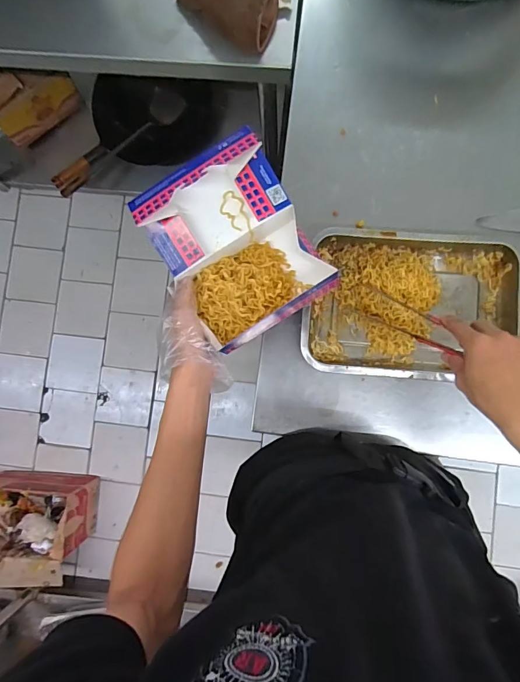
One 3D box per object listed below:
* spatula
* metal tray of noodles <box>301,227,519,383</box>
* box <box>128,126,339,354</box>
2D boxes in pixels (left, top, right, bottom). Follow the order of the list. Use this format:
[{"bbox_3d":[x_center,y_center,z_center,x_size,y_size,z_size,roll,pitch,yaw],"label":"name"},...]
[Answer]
[{"bbox_3d":[-0.457,-0.651,1.364,0.085,0.082,0.517,42,76,5],"label":"spatula"},{"bbox_3d":[0.222,-0.051,0.619,0.305,0.050,0.213,5,88,4],"label":"metal tray of noodles"},{"bbox_3d":[-0.030,-0.121,0.526,0.172,0.095,0.213,-31,86,2],"label":"box"}]

